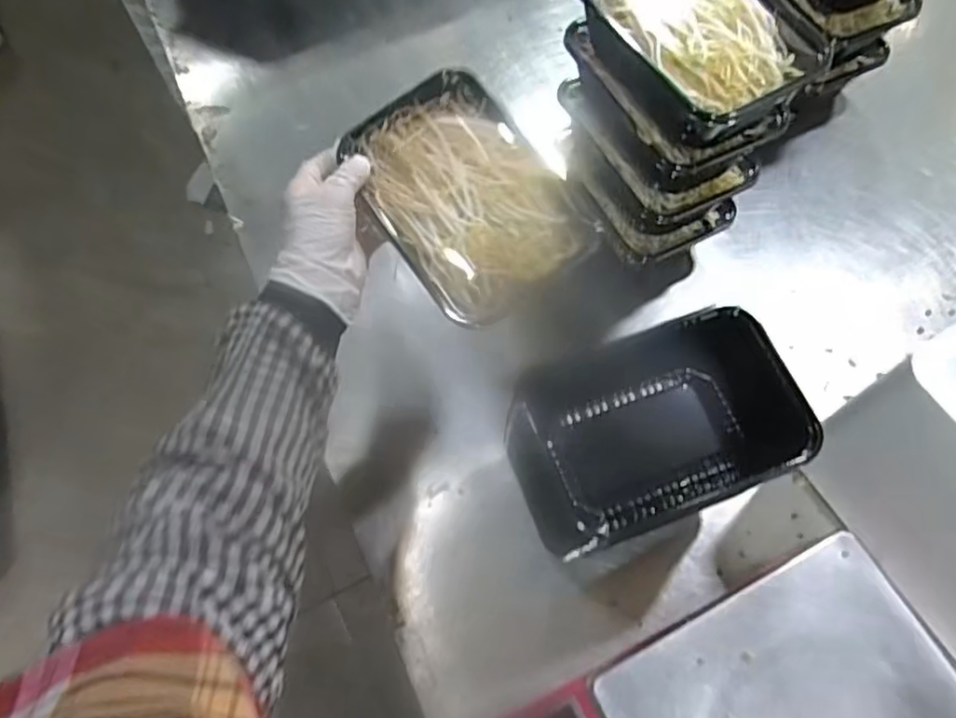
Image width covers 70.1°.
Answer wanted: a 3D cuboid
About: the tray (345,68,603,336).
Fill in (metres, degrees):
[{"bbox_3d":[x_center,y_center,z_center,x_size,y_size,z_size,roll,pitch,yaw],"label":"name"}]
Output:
[{"bbox_3d":[-0.010,-0.121,0.500,0.124,0.045,0.180,-32,80,-5],"label":"tray"}]

